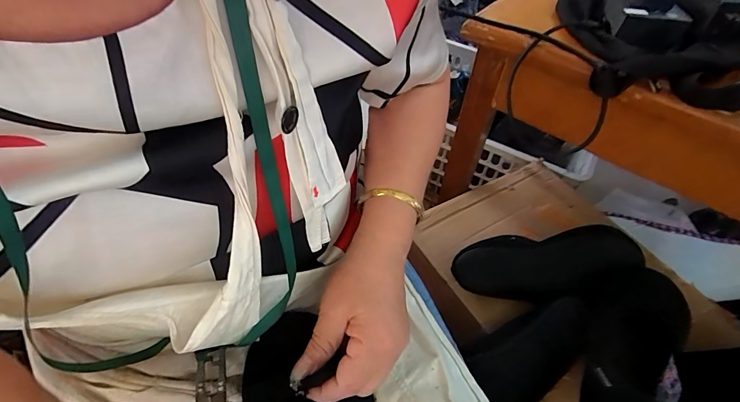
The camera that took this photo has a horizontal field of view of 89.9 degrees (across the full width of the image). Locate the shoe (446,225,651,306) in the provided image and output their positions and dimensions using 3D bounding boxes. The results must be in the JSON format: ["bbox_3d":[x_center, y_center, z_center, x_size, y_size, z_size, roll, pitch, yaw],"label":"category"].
[{"bbox_3d":[0.245,0.084,0.518,0.248,0.049,0.096,-10,64,11],"label":"shoe"}]

